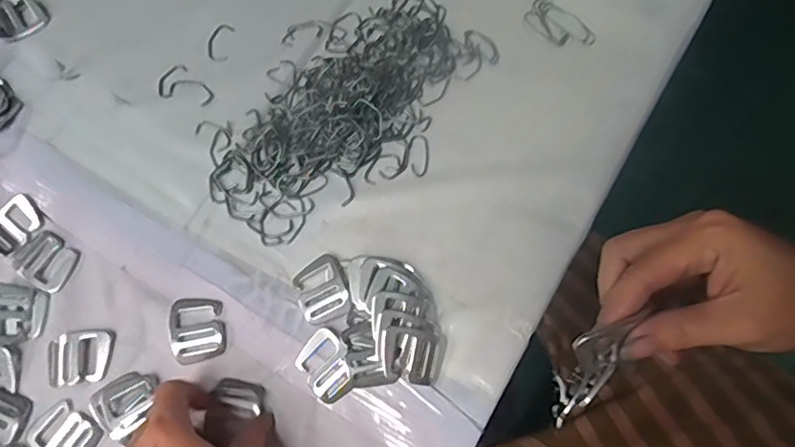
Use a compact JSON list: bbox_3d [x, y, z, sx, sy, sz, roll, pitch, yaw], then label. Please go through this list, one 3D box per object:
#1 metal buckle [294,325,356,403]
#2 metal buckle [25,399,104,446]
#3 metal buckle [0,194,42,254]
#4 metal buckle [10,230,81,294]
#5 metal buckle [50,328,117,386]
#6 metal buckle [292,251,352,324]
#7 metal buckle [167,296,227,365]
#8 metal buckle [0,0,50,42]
[{"bbox_3d":[-0.049,0.097,0.389,0.033,0.010,0.045,-36,75,-9],"label":"metal buckle"},{"bbox_3d":[-0.225,0.143,0.383,0.045,0.004,0.037,31,76,11],"label":"metal buckle"},{"bbox_3d":[-0.293,0.000,0.432,0.034,0.005,0.042,31,76,11],"label":"metal buckle"},{"bbox_3d":[-0.262,0.027,0.424,0.047,0.005,0.037,34,77,11],"label":"metal buckle"},{"bbox_3d":[-0.223,0.093,0.400,0.043,0.005,0.037,-6,73,0],"label":"metal buckle"},{"bbox_3d":[-0.055,0.045,0.407,0.038,0.010,0.043,-28,74,-7],"label":"metal buckle"},{"bbox_3d":[-0.143,0.074,0.403,0.039,0.007,0.046,-12,73,-2],"label":"metal buckle"},{"bbox_3d":[-0.333,-0.184,0.492,0.043,0.009,0.054,-38,76,-9],"label":"metal buckle"}]

